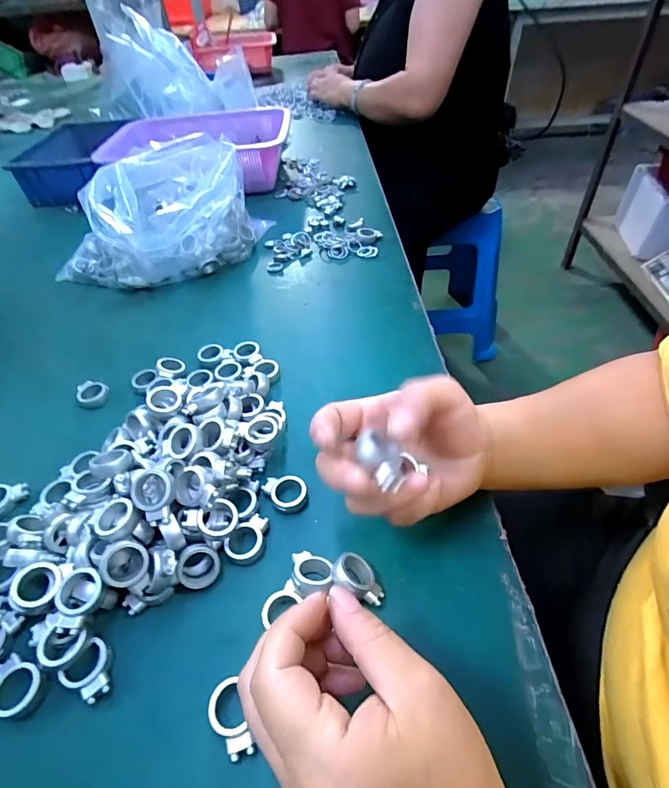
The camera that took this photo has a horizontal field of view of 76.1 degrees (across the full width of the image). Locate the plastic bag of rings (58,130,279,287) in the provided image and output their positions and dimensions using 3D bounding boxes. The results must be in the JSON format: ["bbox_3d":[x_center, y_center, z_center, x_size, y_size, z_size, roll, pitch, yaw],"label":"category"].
[{"bbox_3d":[-0.213,-0.229,0.547,0.262,0.132,0.143,-31,51,-23],"label":"plastic bag of rings"}]

